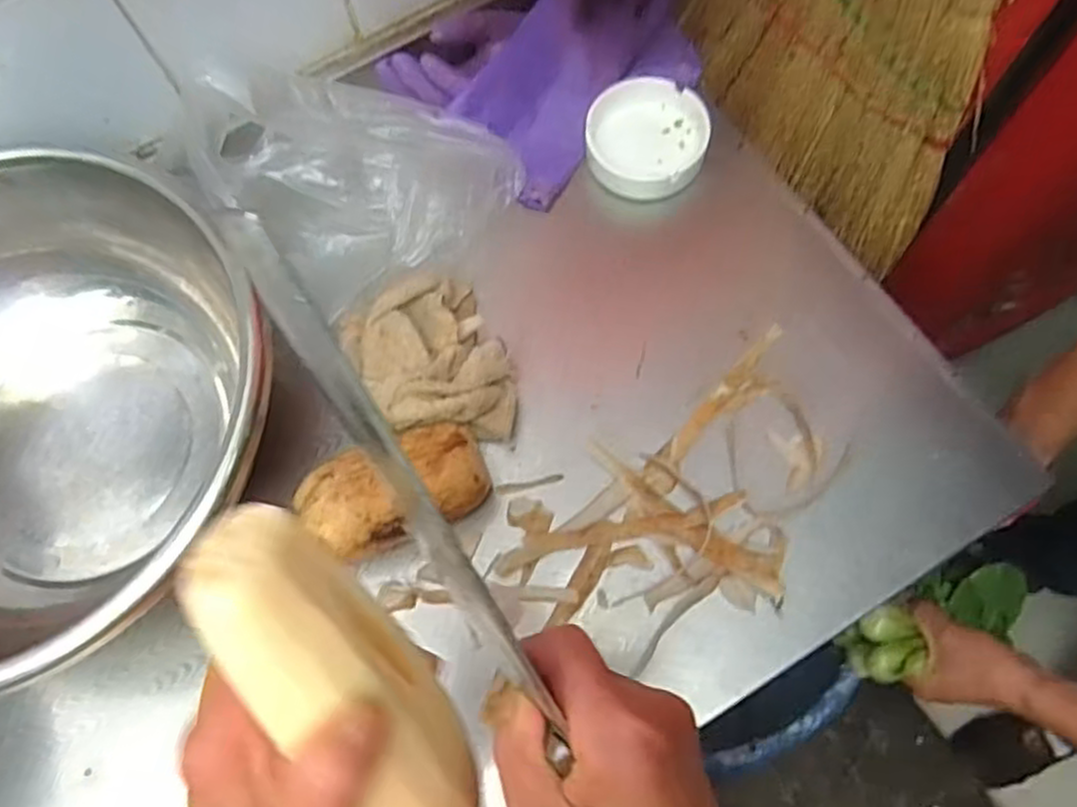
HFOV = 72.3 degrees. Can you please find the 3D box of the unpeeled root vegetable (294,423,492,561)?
[{"bbox_3d":[-0.102,0.063,0.519,0.134,0.065,0.075,-23,71,-6],"label":"unpeeled root vegetable"}]

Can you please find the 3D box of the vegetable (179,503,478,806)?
[{"bbox_3d":[-0.064,0.112,0.267,0.045,0.051,0.148,-32,109,-9],"label":"vegetable"}]

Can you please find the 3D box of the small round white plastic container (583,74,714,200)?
[{"bbox_3d":[0.092,-0.225,0.630,0.098,0.037,0.100,-1,70,2],"label":"small round white plastic container"}]

